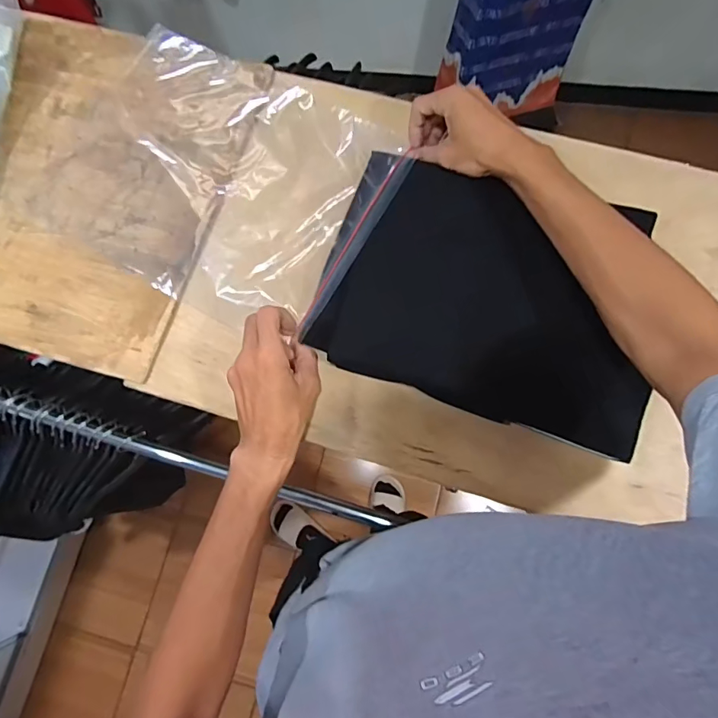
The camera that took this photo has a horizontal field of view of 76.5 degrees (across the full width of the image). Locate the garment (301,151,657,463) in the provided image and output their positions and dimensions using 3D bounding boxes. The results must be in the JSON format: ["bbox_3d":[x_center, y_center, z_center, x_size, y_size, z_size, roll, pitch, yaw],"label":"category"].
[{"bbox_3d":[0.135,-0.069,0.476,0.338,0.045,0.239,17,79,5],"label":"garment"}]

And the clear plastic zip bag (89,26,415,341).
[{"bbox_3d":[-0.150,-0.212,0.526,0.369,0.041,0.284,27,80,7],"label":"clear plastic zip bag"}]

